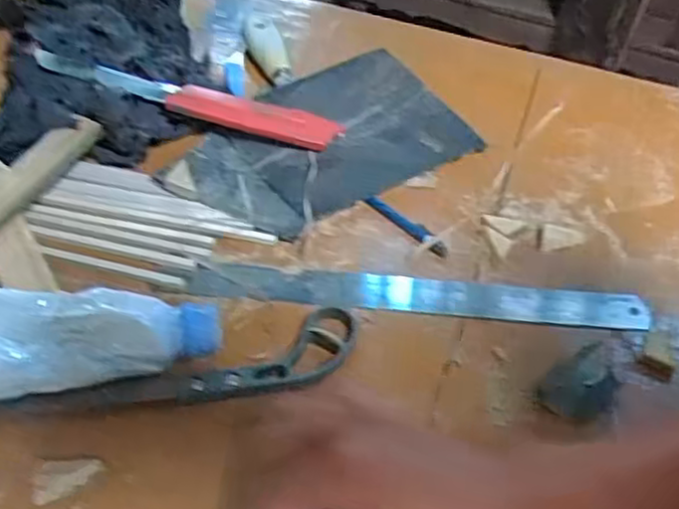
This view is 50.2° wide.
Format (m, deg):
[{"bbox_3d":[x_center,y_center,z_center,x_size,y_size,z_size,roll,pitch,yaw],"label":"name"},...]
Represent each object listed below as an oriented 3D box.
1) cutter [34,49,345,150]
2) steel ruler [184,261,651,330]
[{"bbox_3d":[-0.110,-0.118,0.547,0.225,0.014,0.027,14,48,-9],"label":"cutter"},{"bbox_3d":[0.054,0.026,0.483,0.303,0.005,0.032,4,51,-3],"label":"steel ruler"}]

